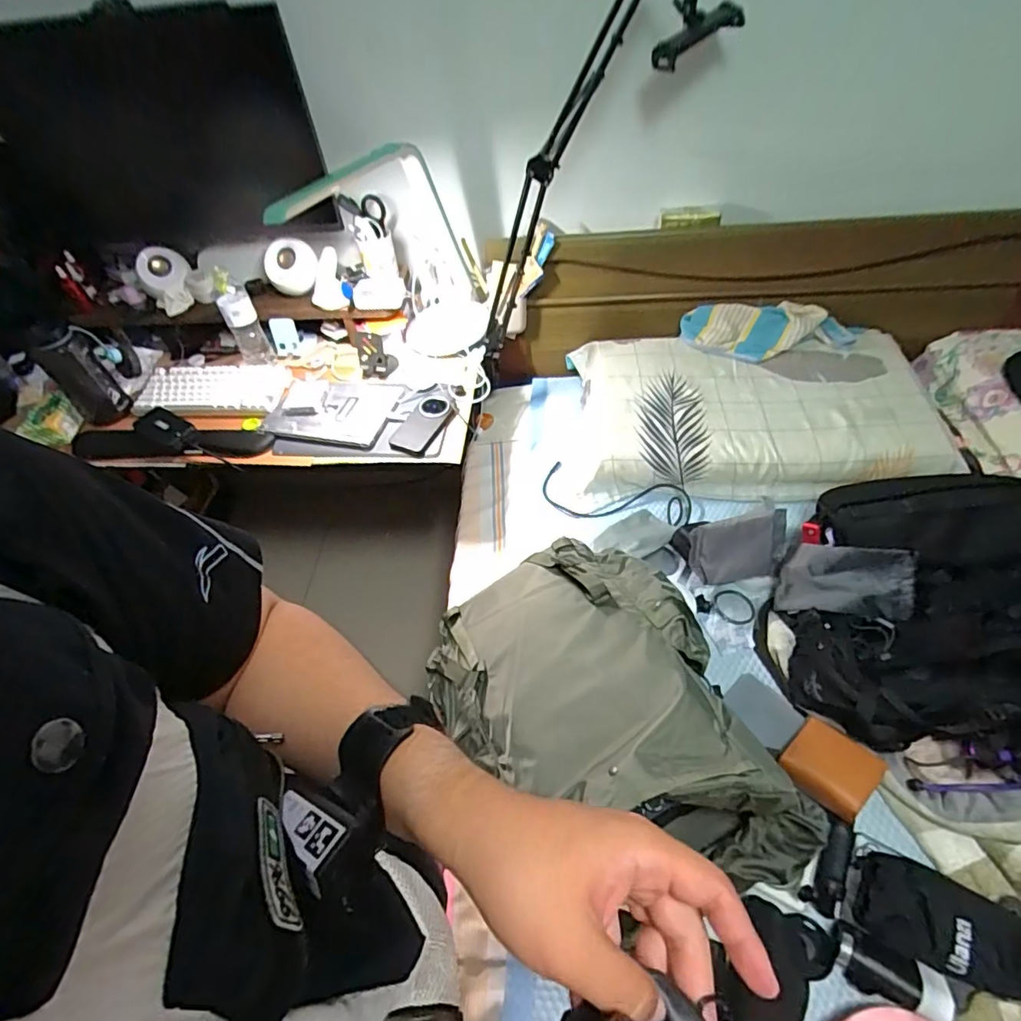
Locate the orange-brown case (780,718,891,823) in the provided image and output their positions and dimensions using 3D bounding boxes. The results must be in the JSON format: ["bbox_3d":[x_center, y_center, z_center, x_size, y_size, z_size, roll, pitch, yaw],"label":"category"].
[{"bbox_3d":[0.429,0.342,0.745,0.103,0.026,0.102,-38,57,-23],"label":"orange-brown case"}]

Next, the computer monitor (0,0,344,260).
[{"bbox_3d":[-0.697,-0.732,1.120,0.738,0.397,0.112,9,52,13],"label":"computer monitor"}]

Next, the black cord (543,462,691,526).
[{"bbox_3d":[0.204,-0.022,1.110,0.299,0.044,0.115,16,54,18],"label":"black cord"}]

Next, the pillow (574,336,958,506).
[{"bbox_3d":[0.465,-0.190,1.151,0.697,0.114,0.410,5,51,9],"label":"pillow"}]

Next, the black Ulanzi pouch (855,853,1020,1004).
[{"bbox_3d":[0.505,0.475,0.641,0.173,0.034,0.100,16,54,18],"label":"black Ulanzi pouch"}]

